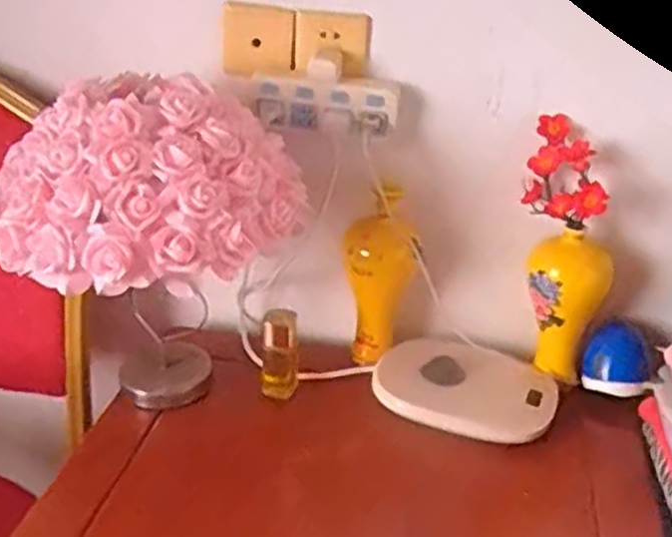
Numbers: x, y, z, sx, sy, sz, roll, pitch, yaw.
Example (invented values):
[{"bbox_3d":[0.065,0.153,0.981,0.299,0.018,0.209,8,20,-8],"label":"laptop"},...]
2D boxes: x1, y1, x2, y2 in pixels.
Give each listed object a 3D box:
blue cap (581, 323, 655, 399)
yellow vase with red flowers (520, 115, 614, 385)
[{"bbox_3d":[0.355,0.118,0.964,0.085,0.071,0.059,14,29,22],"label":"blue cap"},{"bbox_3d":[0.282,-0.013,0.950,0.118,0.303,0.092,11,28,17],"label":"yellow vase with red flowers"}]

